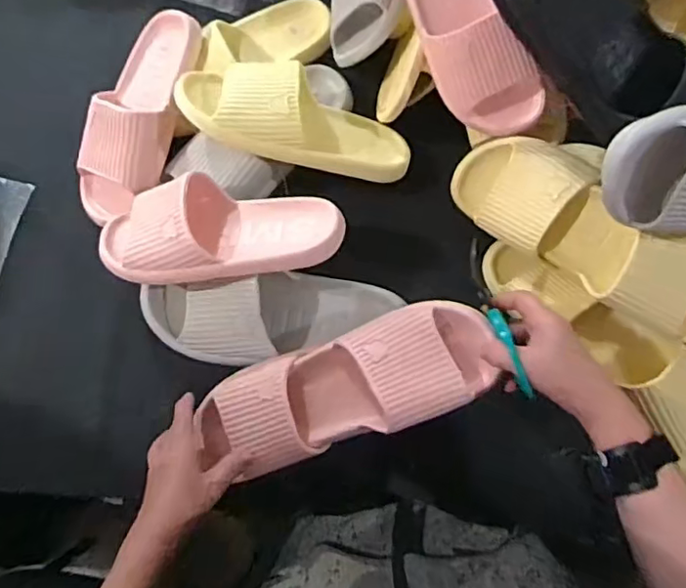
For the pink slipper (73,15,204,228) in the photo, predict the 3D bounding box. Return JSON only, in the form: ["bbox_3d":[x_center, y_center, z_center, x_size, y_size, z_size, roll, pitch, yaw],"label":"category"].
[{"bbox_3d":[-0.242,-0.207,0.687,0.098,0.068,0.248,16,75,5],"label":"pink slipper"}]

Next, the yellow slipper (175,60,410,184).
[{"bbox_3d":[-0.049,-0.189,0.649,0.255,0.072,0.104,16,74,-14],"label":"yellow slipper"}]

